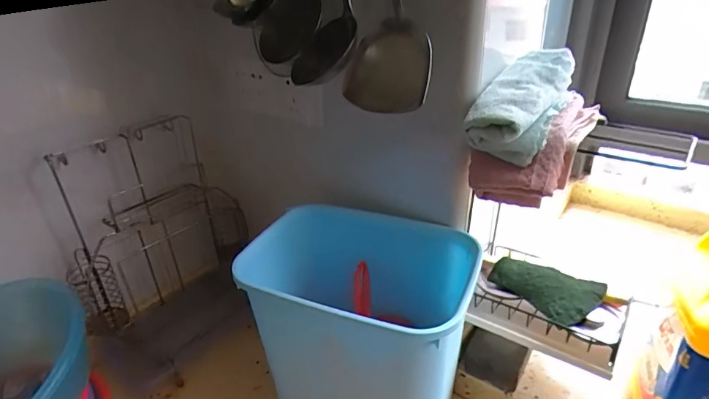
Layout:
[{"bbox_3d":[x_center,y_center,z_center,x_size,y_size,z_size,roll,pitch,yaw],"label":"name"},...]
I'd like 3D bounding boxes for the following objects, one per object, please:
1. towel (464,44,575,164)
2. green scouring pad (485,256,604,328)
[{"bbox_3d":[0.185,-0.110,0.476,0.077,0.057,0.145,20,62,37],"label":"towel"},{"bbox_3d":[0.260,0.115,0.590,0.087,0.024,0.125,-19,32,-28],"label":"green scouring pad"}]

